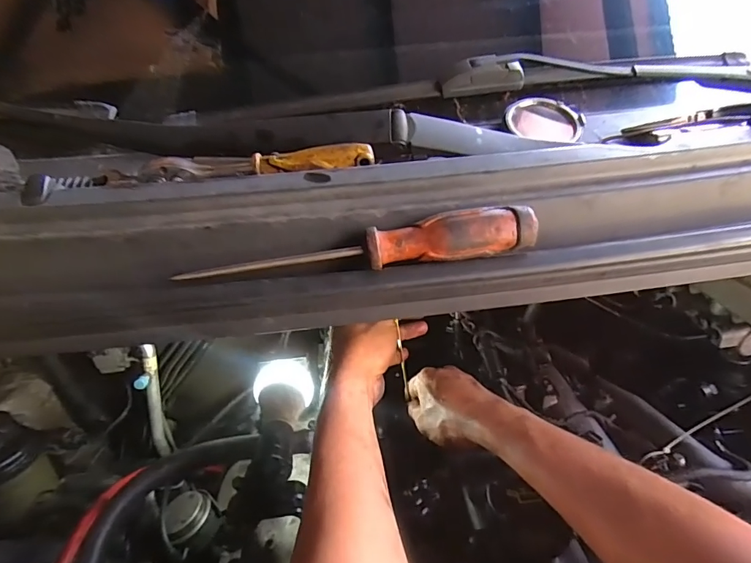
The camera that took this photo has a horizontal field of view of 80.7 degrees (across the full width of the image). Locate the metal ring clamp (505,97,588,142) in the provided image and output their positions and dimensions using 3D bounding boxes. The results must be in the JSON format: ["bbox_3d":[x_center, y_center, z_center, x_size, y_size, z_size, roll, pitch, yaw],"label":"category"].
[{"bbox_3d":[0.156,-0.150,0.408,0.069,0.013,0.049,8,70,-1],"label":"metal ring clamp"}]

